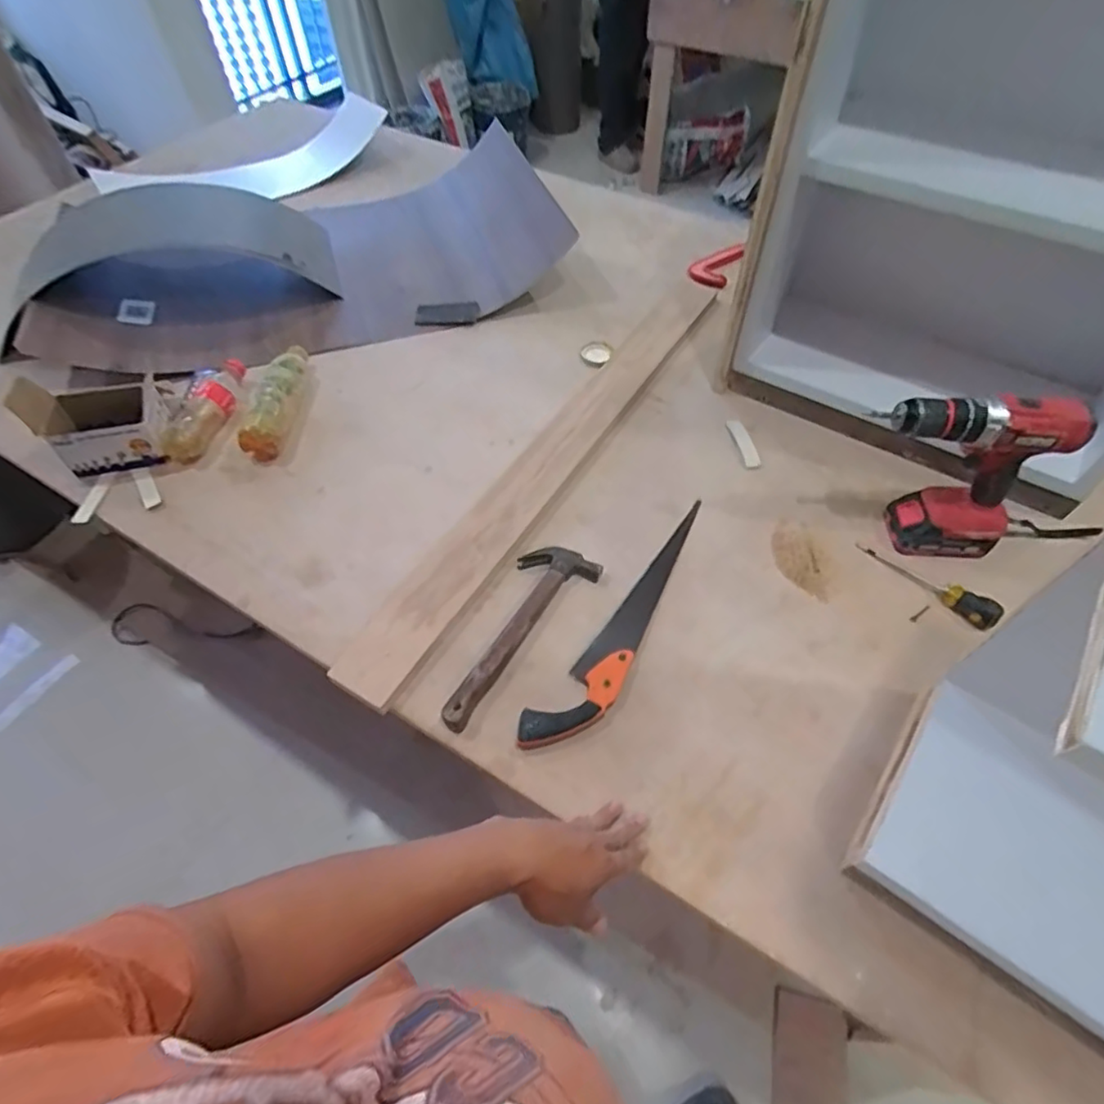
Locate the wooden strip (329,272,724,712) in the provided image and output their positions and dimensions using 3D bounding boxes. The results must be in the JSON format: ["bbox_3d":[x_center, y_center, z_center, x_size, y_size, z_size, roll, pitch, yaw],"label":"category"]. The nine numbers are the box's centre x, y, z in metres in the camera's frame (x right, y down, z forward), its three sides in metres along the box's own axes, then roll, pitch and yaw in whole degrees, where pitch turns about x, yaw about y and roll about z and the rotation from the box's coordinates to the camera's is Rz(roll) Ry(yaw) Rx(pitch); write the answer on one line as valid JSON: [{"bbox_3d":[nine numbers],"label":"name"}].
[{"bbox_3d":[0.028,-0.157,0.879,0.081,0.019,0.884,31,59,12],"label":"wooden strip"}]

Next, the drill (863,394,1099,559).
[{"bbox_3d":[0.465,-0.089,0.716,0.198,0.199,0.069,10,55,10],"label":"drill"}]

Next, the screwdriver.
[{"bbox_3d":[0.461,0.032,0.753,0.032,0.028,0.166,-34,59,-18],"label":"screwdriver"}]

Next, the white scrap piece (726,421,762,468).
[{"bbox_3d":[0.281,-0.160,0.899,0.027,0.004,0.099,-2,52,-10],"label":"white scrap piece"}]

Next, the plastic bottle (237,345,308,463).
[{"bbox_3d":[-0.428,-0.245,0.959,0.066,0.075,0.227,-3,54,2],"label":"plastic bottle"}]

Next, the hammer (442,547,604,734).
[{"bbox_3d":[-0.053,0.084,0.719,0.090,0.037,0.261,31,62,23],"label":"hammer"}]

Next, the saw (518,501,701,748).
[{"bbox_3d":[0.098,0.080,0.714,0.063,0.031,0.375,30,63,23],"label":"saw"}]

